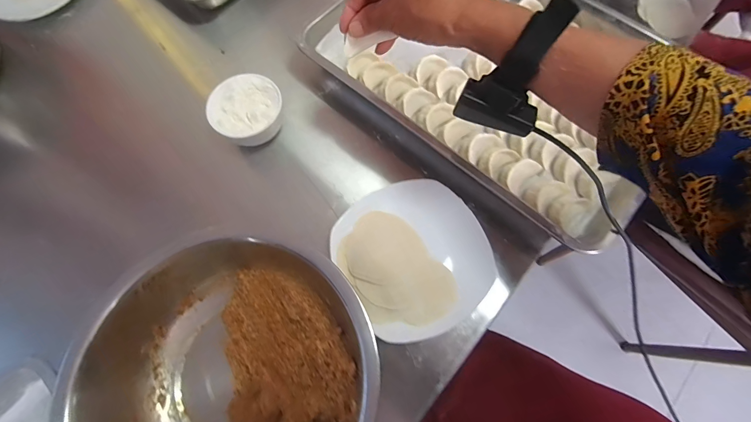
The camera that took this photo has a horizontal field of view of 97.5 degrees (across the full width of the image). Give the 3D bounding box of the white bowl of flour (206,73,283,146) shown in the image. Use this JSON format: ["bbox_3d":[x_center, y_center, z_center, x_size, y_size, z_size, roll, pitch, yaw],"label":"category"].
[{"bbox_3d":[-0.176,-0.136,0.456,0.097,0.047,0.094,0,71,1],"label":"white bowl of flour"}]

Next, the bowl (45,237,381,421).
[{"bbox_3d":[-0.145,0.168,0.340,0.250,0.091,0.281,42,77,13],"label":"bowl"}]

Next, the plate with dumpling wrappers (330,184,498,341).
[{"bbox_3d":[0.048,0.052,0.398,0.166,0.029,0.175,-31,74,-9],"label":"plate with dumpling wrappers"}]

